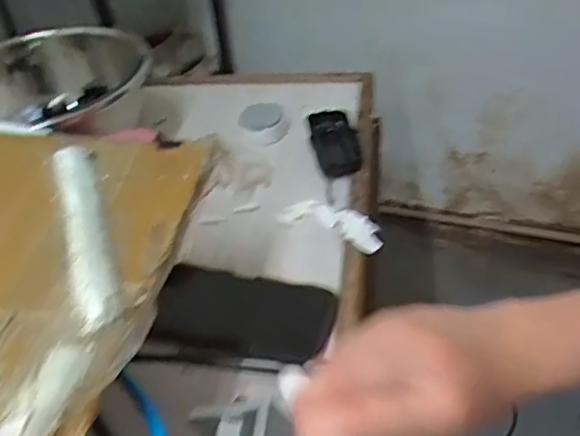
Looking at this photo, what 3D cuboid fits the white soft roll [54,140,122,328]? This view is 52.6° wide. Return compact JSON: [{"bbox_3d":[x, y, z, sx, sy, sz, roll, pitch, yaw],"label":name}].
[{"bbox_3d":[-0.135,0.004,0.382,0.025,0.016,0.175,-18,42,-13],"label":"white soft roll"}]

